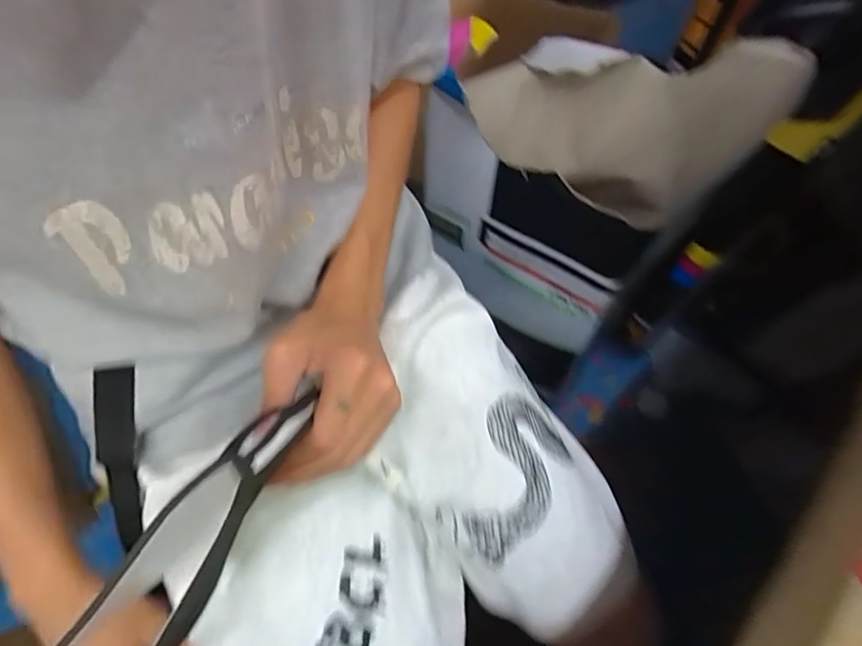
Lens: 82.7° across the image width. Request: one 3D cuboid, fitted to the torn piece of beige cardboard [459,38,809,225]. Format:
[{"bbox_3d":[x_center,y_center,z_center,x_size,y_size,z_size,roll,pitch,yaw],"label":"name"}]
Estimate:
[{"bbox_3d":[0.232,-0.260,0.640,0.337,0.246,0.113,18,61,13],"label":"torn piece of beige cardboard"}]

